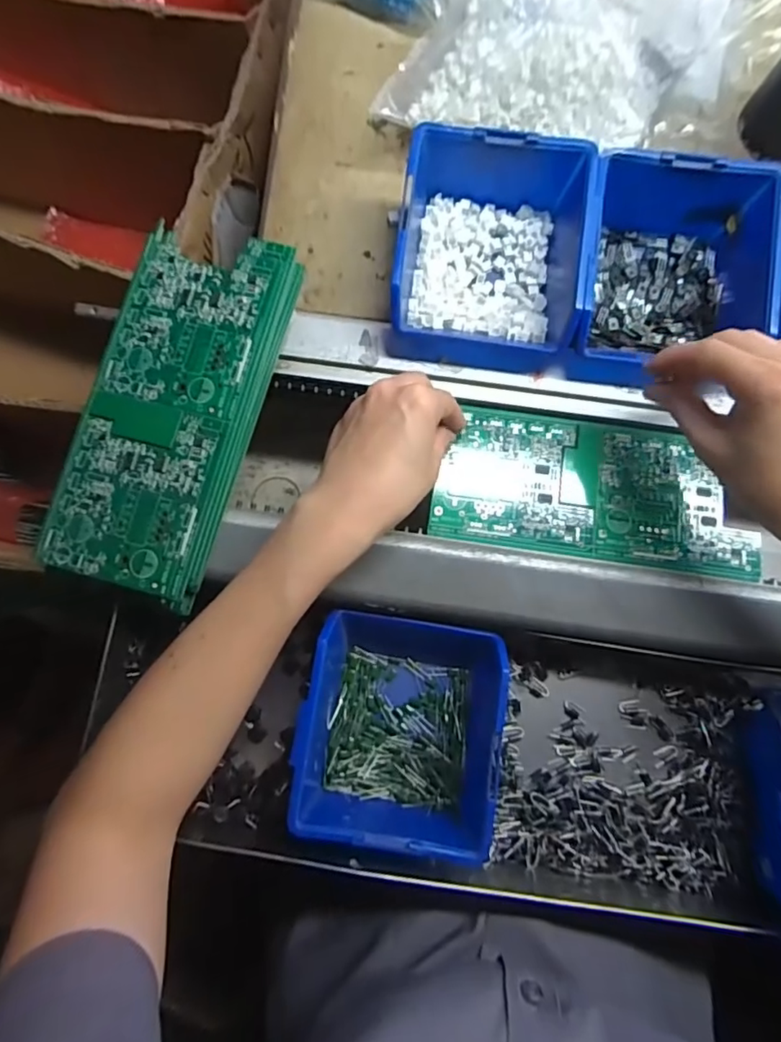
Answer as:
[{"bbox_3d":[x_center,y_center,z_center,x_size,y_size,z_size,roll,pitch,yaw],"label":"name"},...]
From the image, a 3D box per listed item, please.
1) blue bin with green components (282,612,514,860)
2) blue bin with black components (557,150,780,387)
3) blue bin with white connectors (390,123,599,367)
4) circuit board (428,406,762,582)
[{"bbox_3d":[0.006,0.134,0.364,0.122,0.065,0.132,6,79,0],"label":"blue bin with green components"},{"bbox_3d":[0.187,-0.164,0.377,0.120,0.066,0.141,8,79,1],"label":"blue bin with black components"},{"bbox_3d":[0.066,-0.184,0.377,0.117,0.063,0.140,6,79,0],"label":"blue bin with white connectors"},{"bbox_3d":[0.140,-0.020,0.377,0.209,0.005,0.094,10,79,2],"label":"circuit board"}]

